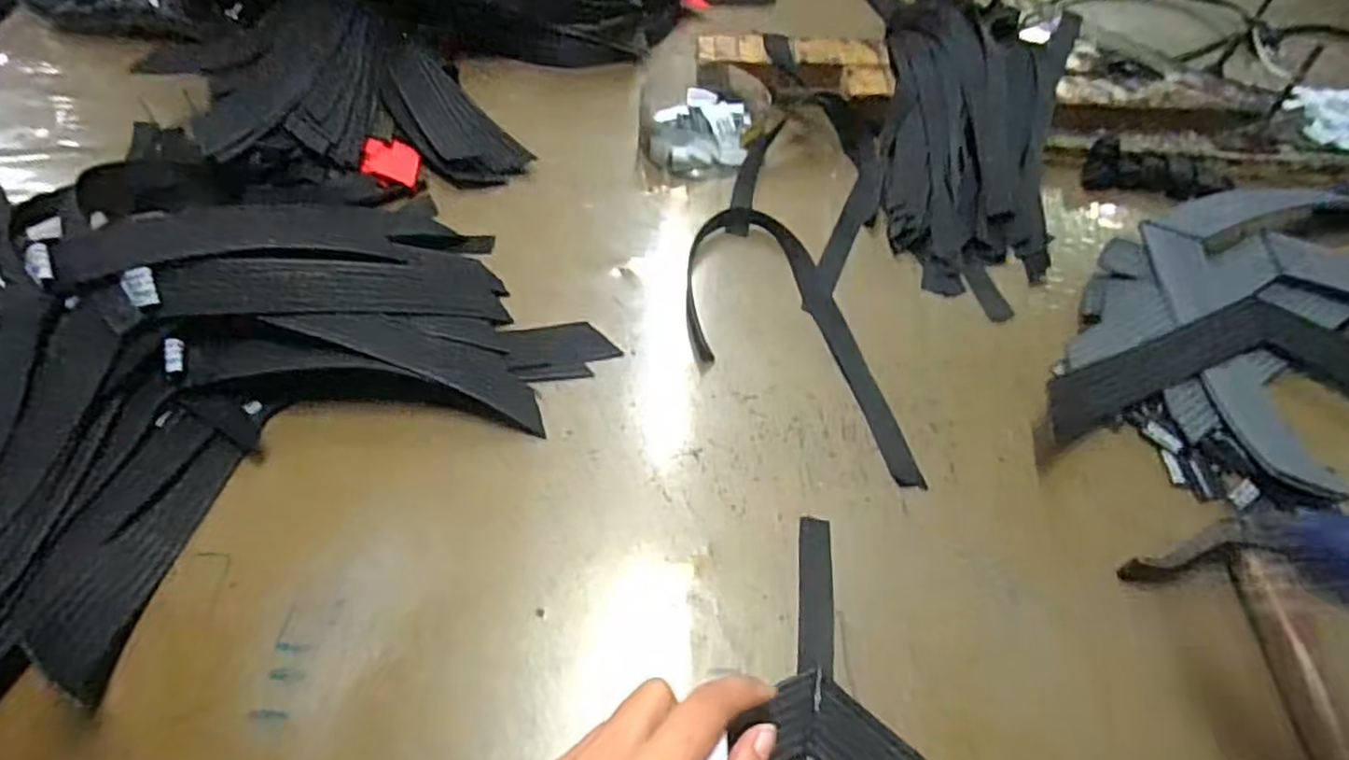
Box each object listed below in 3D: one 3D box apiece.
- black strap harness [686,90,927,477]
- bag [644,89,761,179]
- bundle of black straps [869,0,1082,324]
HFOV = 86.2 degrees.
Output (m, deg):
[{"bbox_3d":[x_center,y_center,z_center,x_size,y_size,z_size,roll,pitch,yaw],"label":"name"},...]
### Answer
[{"bbox_3d":[0.079,-0.085,0.481,0.137,0.031,0.313,4,55,0],"label":"black strap harness"},{"bbox_3d":[0.021,-0.199,0.562,0.080,0.027,0.093,5,55,1],"label":"bag"},{"bbox_3d":[0.233,-0.196,0.552,0.154,0.047,0.333,10,68,4],"label":"bundle of black straps"}]

